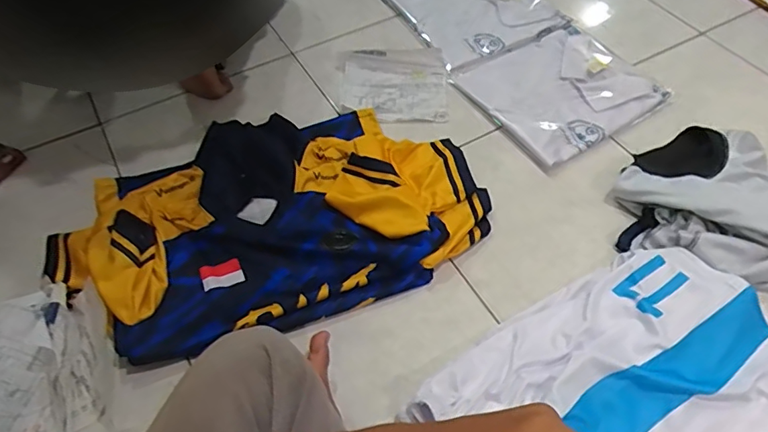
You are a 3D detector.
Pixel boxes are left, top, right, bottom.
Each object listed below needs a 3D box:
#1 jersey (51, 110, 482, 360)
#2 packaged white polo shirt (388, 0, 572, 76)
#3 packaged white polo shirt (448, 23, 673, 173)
[{"bbox_3d":[-0.162,-0.006,0.787,0.652,0.056,0.367,-18,63,-16],"label":"jersey"},{"bbox_3d":[0.198,-0.429,1.055,0.307,0.022,0.247,-25,58,-15],"label":"packaged white polo shirt"},{"bbox_3d":[0.340,-0.254,0.981,0.327,0.018,0.286,-29,59,-18],"label":"packaged white polo shirt"}]

